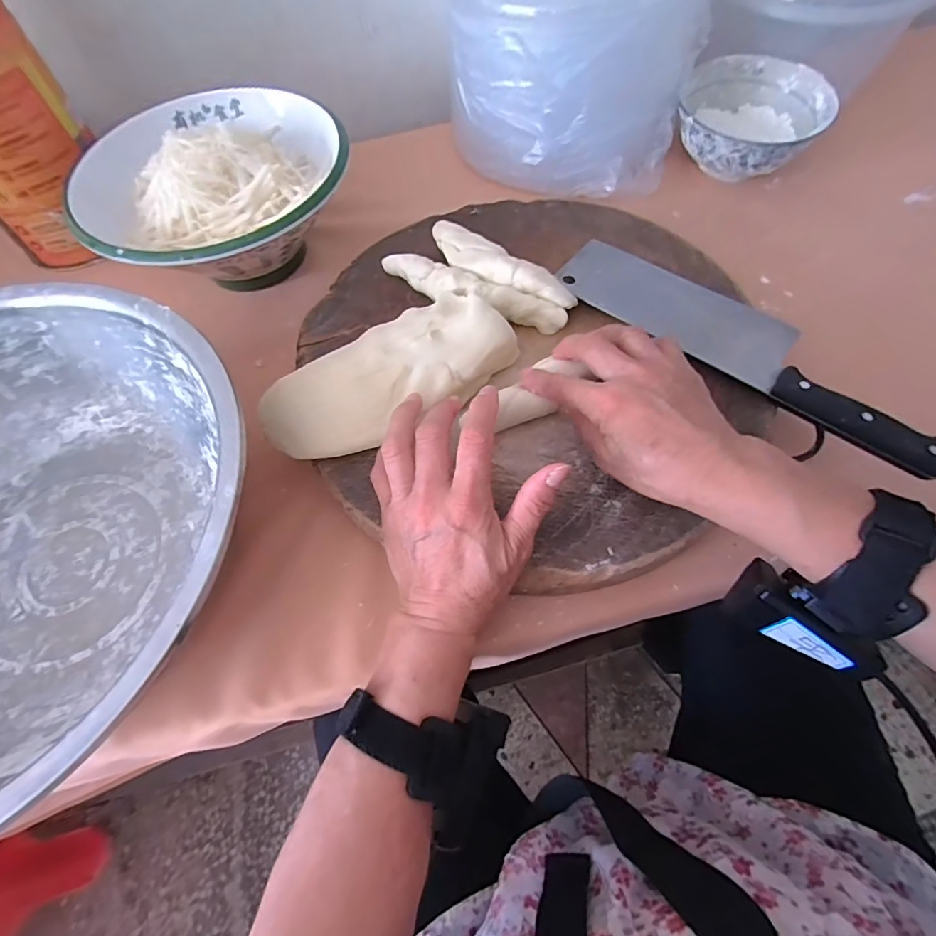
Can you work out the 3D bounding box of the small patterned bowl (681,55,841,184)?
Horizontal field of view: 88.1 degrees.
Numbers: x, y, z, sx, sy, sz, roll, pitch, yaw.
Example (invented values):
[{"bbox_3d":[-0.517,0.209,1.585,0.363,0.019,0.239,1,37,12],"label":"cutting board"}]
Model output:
[{"bbox_3d":[0.285,-0.350,0.492,0.135,0.054,0.136,-1,63,2],"label":"small patterned bowl"}]

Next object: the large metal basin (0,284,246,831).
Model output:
[{"bbox_3d":[-0.291,0.048,0.306,0.326,0.100,0.327,-1,63,2],"label":"large metal basin"}]

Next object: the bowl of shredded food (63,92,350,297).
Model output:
[{"bbox_3d":[-0.220,-0.243,0.451,0.220,0.109,0.227,-1,63,2],"label":"bowl of shredded food"}]

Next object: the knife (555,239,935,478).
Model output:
[{"bbox_3d":[0.203,-0.099,0.360,0.285,0.013,0.082,35,70,19],"label":"knife"}]

